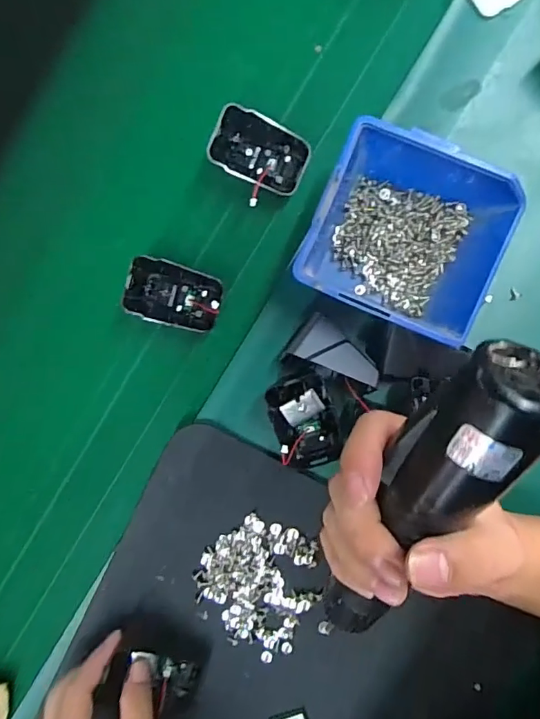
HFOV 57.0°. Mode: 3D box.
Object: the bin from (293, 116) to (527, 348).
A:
[{"bbox_3d":[0.095,-0.085,0.340,0.119,0.069,0.121,24,93,7],"label":"bin"}]

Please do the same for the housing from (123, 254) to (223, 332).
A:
[{"bbox_3d":[-0.071,-0.048,0.378,0.062,0.040,0.046,14,92,8],"label":"housing"}]

